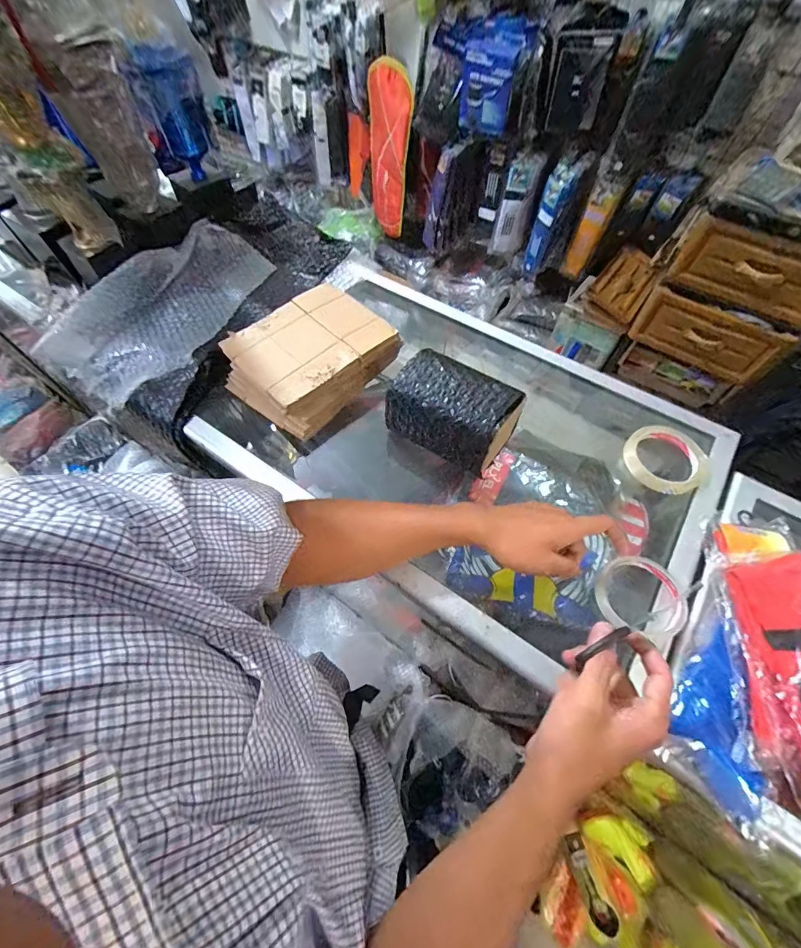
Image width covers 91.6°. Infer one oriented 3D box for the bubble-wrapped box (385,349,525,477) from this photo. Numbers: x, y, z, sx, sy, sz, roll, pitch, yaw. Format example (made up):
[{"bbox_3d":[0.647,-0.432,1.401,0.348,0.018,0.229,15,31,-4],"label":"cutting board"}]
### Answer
[{"bbox_3d":[0.066,-0.077,0.485,0.150,0.078,0.083,32,66,17],"label":"bubble-wrapped box"}]

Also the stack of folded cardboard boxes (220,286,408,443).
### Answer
[{"bbox_3d":[-0.128,-0.172,0.566,0.167,0.061,0.213,38,67,19],"label":"stack of folded cardboard boxes"}]

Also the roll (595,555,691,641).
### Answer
[{"bbox_3d":[0.267,0.136,0.432,0.082,0.022,0.089,0,61,0],"label":"roll"}]

